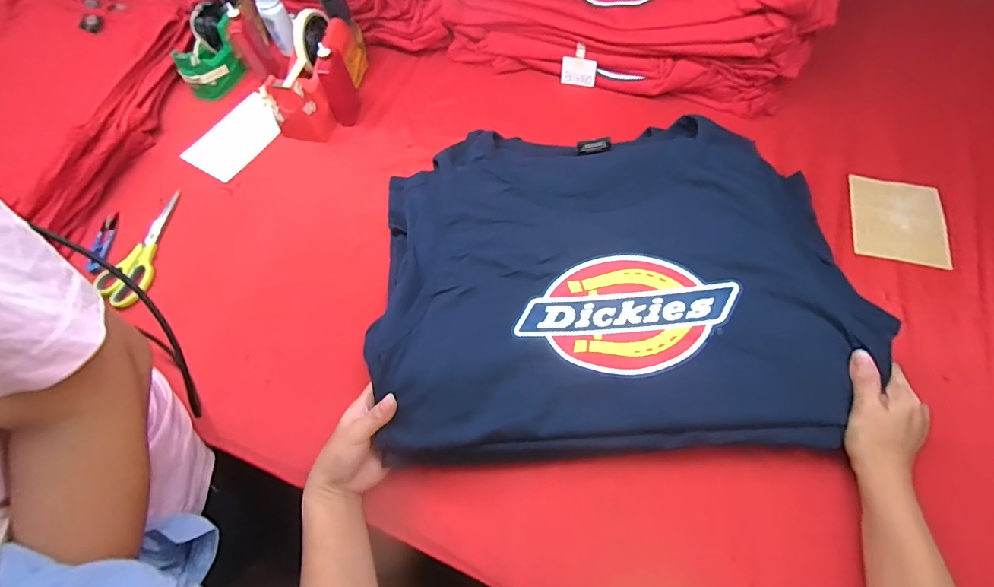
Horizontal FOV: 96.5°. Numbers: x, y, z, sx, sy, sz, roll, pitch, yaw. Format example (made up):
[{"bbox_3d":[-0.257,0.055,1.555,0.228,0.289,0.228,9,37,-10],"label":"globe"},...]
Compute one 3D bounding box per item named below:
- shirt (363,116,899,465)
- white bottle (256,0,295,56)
[{"bbox_3d":[0.120,-0.019,0.496,0.484,0.092,0.366,-3,60,0],"label":"shirt"},{"bbox_3d":[-0.369,-0.456,0.747,0.041,0.089,0.037,-26,62,-13],"label":"white bottle"}]

